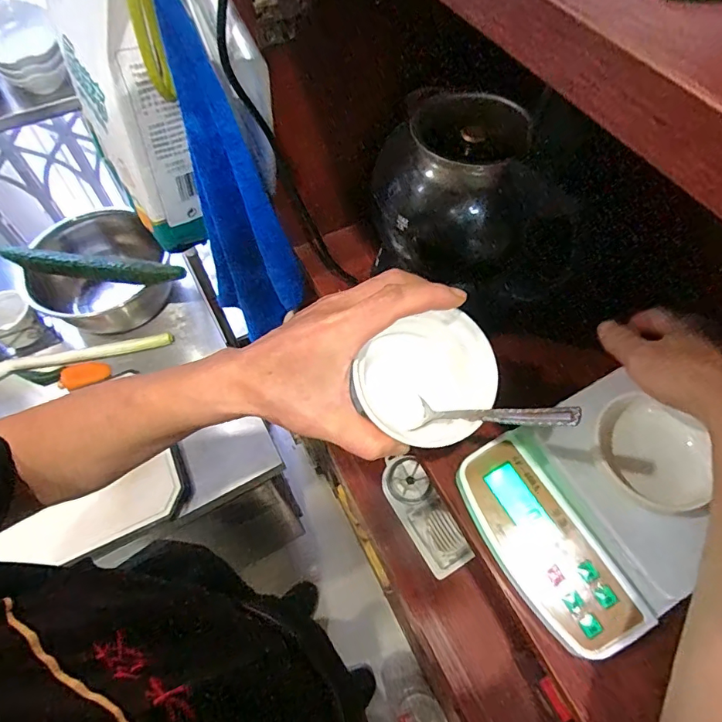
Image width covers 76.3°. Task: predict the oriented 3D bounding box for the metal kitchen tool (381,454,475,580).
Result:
[{"bbox_3d":[0.093,0.226,0.688,0.072,0.027,0.176,-27,63,-14],"label":"metal kitchen tool"}]

